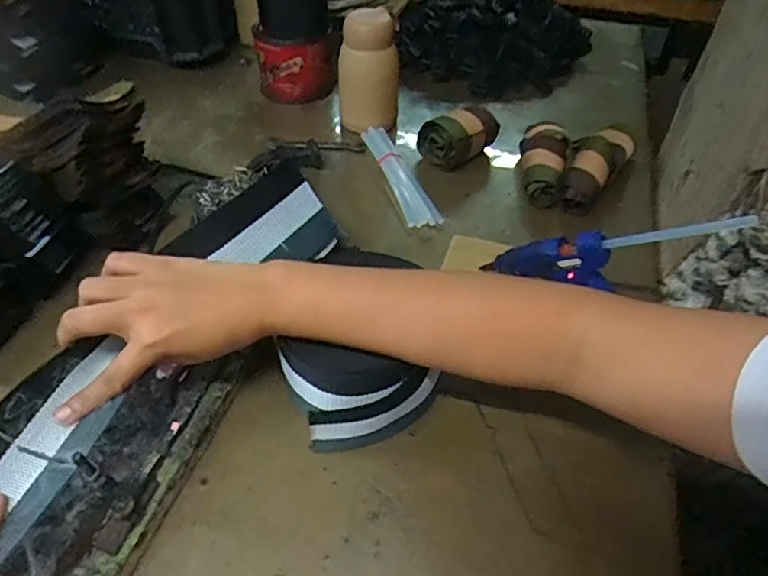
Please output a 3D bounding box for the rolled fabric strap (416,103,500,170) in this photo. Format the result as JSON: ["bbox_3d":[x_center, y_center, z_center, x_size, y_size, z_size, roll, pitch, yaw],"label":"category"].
[{"bbox_3d":[0.088,-0.181,0.660,0.071,0.054,0.072,32,53,24],"label":"rolled fabric strap"}]

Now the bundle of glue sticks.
[{"bbox_3d":[0.018,-0.132,0.647,0.035,0.024,0.183,-12,49,-14],"label":"bundle of glue sticks"}]

